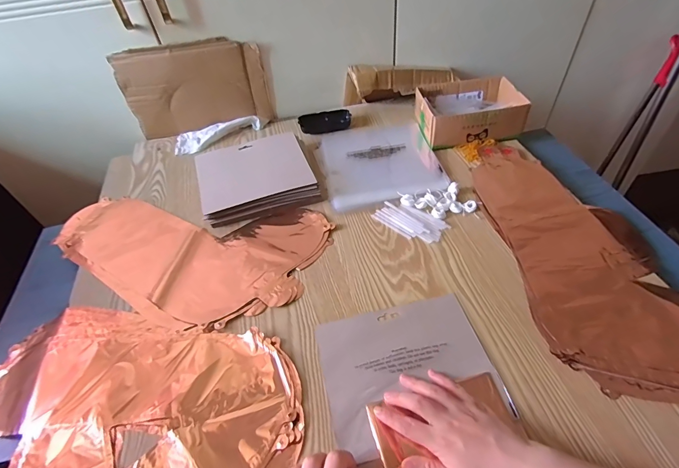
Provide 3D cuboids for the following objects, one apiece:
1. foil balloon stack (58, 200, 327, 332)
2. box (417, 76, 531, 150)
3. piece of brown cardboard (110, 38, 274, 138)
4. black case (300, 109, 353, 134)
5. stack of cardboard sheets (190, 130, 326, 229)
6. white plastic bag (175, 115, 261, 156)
[{"bbox_3d":[-0.252,0.034,0.571,0.448,0.007,0.220,4,50,10],"label":"foil balloon stack"},{"bbox_3d":[0.251,-0.242,0.715,0.178,0.066,0.140,-10,48,-2],"label":"box"},{"bbox_3d":[-0.288,-0.295,0.742,0.273,0.177,0.027,-9,48,-1],"label":"piece of brown cardboard"},{"bbox_3d":[-0.029,-0.237,0.773,0.107,0.025,0.048,-13,49,-5],"label":"black case"},{"bbox_3d":[-0.148,-0.104,0.655,0.196,0.042,0.179,-15,49,-6],"label":"stack of cardboard sheets"},{"bbox_3d":[-0.257,-0.213,0.769,0.178,0.026,0.064,-14,49,-6],"label":"white plastic bag"}]

